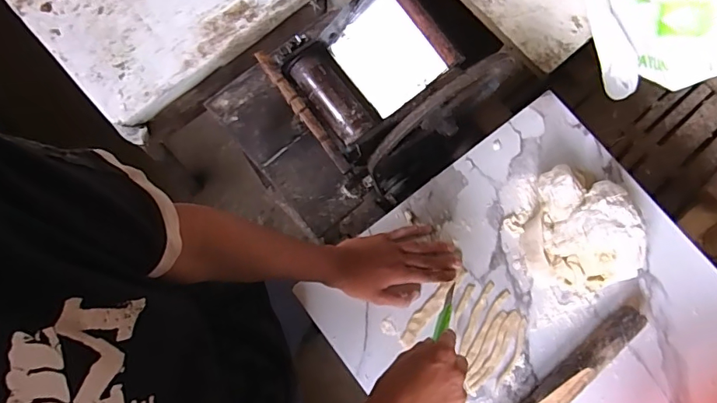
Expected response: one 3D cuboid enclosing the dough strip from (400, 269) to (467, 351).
[{"bbox_3d":[0.100,0.141,0.636,0.021,0.006,0.131,40,79,9],"label":"dough strip"}]

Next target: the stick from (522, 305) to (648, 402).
[{"bbox_3d":[0.257,0.244,0.608,0.310,0.038,0.041,-40,83,-11],"label":"stick"}]

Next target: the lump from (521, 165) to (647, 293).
[{"bbox_3d":[0.310,0.044,0.638,0.148,0.065,0.147,0,76,0],"label":"lump"}]

